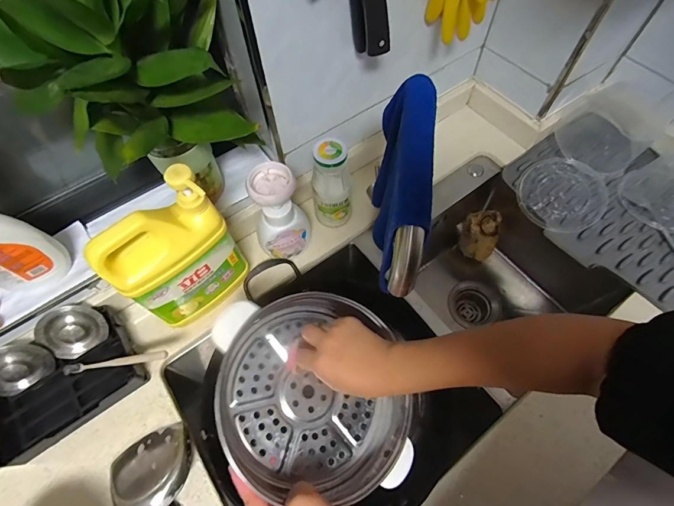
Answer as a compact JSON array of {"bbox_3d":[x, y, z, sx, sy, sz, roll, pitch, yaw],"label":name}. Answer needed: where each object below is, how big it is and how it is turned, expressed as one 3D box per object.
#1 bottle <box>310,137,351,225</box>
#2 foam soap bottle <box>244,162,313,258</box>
[{"bbox_3d":[-0.009,-0.104,0.571,0.060,0.156,0.058,-5,63,-1],"label":"bottle"},{"bbox_3d":[-0.088,-0.055,0.543,0.078,0.155,0.072,-1,63,1],"label":"foam soap bottle"}]

